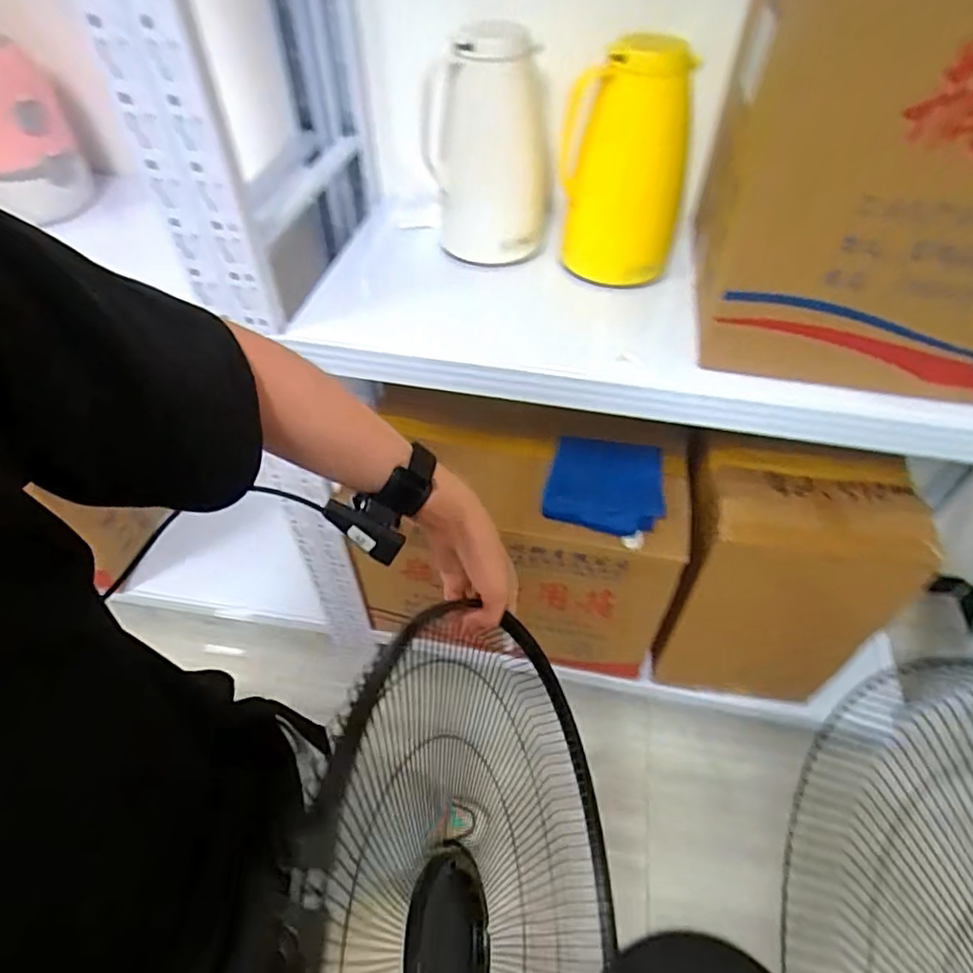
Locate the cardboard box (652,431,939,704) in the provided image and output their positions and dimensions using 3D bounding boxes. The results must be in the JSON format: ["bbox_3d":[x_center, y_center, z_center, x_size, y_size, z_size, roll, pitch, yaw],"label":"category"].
[{"bbox_3d":[0.491,0.190,1.104,0.330,0.528,0.199,12,49,9],"label":"cardboard box"}]

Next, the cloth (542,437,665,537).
[{"bbox_3d":[0.199,-0.005,1.012,0.183,0.026,0.184,11,49,9],"label":"cloth"}]

